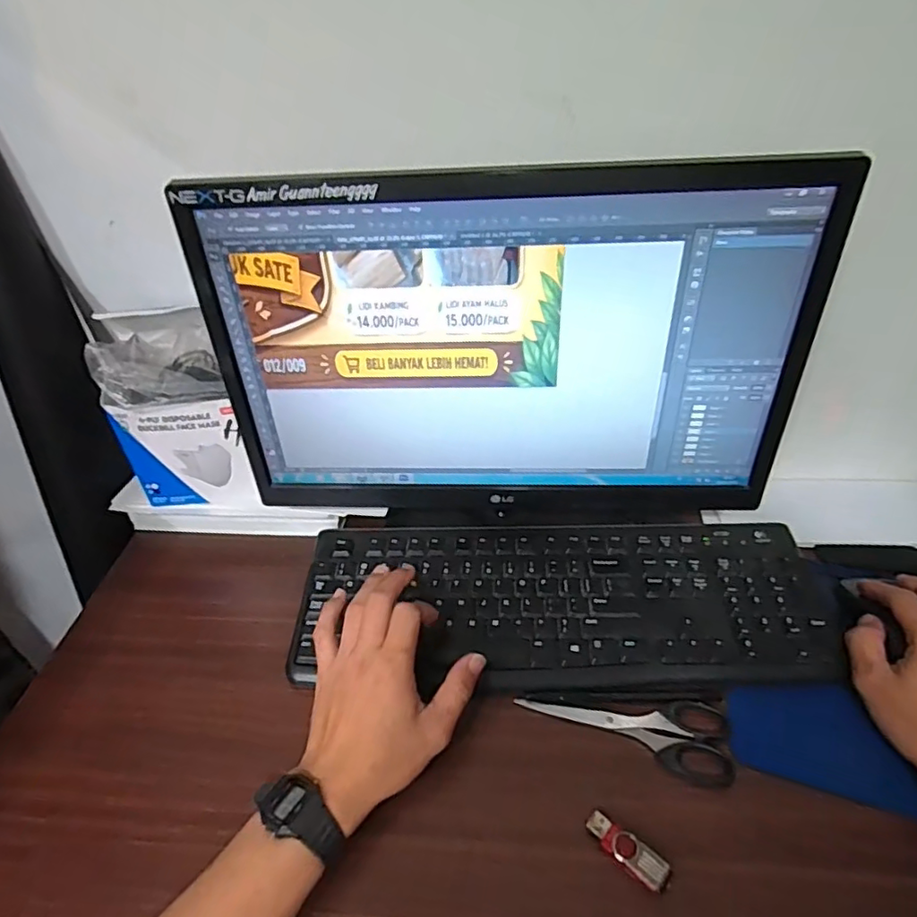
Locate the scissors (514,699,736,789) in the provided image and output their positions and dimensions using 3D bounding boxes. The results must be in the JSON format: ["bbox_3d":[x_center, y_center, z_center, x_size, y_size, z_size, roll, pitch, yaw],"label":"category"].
[{"bbox_3d":[0.125,0.194,0.431,0.151,0.005,0.057,13,42,18],"label":"scissors"}]

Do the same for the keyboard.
[{"bbox_3d":[0.084,0.118,0.499,0.441,0.016,0.158,1,46,5],"label":"keyboard"}]

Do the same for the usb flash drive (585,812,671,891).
[{"bbox_3d":[0.106,0.246,0.362,0.052,0.009,0.018,25,47,30],"label":"usb flash drive"}]

